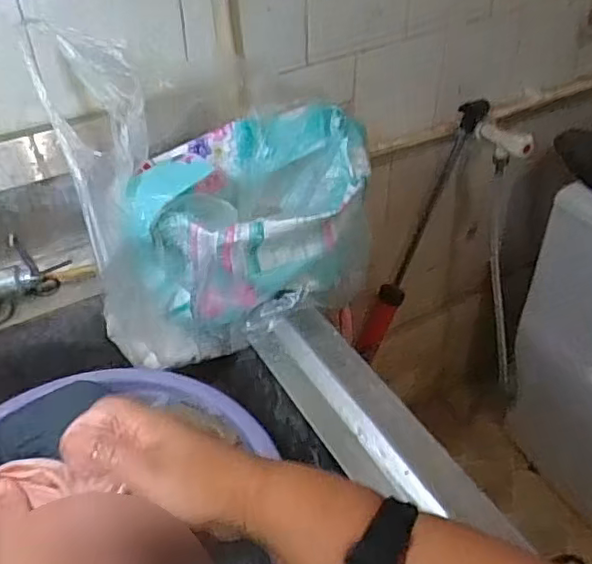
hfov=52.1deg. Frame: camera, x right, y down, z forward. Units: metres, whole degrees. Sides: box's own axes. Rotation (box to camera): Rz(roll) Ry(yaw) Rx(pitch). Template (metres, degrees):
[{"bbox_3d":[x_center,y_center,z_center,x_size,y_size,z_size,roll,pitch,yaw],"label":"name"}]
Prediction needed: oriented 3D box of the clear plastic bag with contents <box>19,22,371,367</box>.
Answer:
[{"bbox_3d":[-0.067,-0.056,0.580,0.263,0.265,0.168,2,43,2],"label":"clear plastic bag with contents"}]

